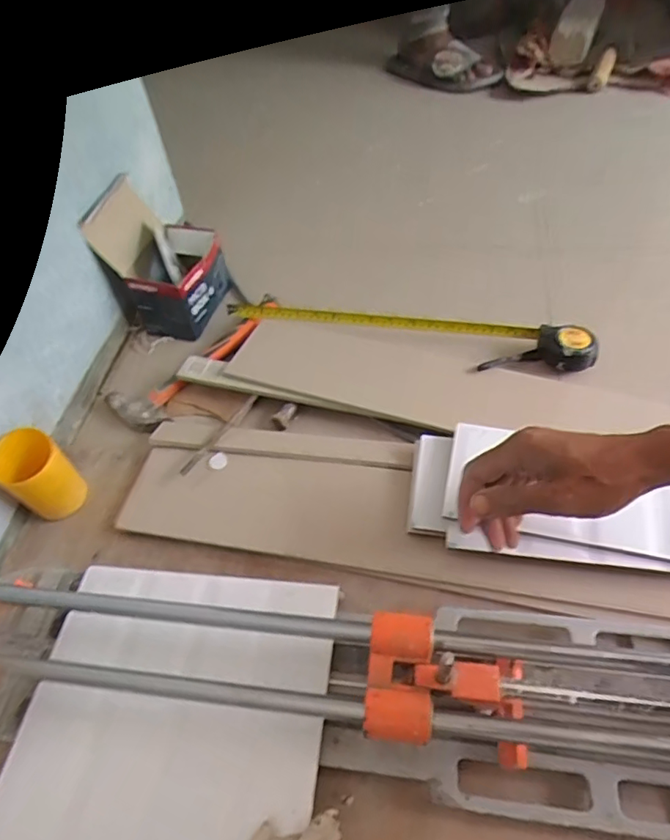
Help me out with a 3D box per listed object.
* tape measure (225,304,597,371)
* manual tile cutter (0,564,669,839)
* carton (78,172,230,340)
[{"bbox_3d":[0.087,-0.117,0.721,0.482,0.035,0.081,10,54,13],"label":"tape measure"},{"bbox_3d":[0.008,0.202,0.445,0.773,0.098,0.156,3,52,8],"label":"manual tile cutter"},{"bbox_3d":[-0.242,-0.225,0.784,0.141,0.165,0.145,11,54,13],"label":"carton"}]

